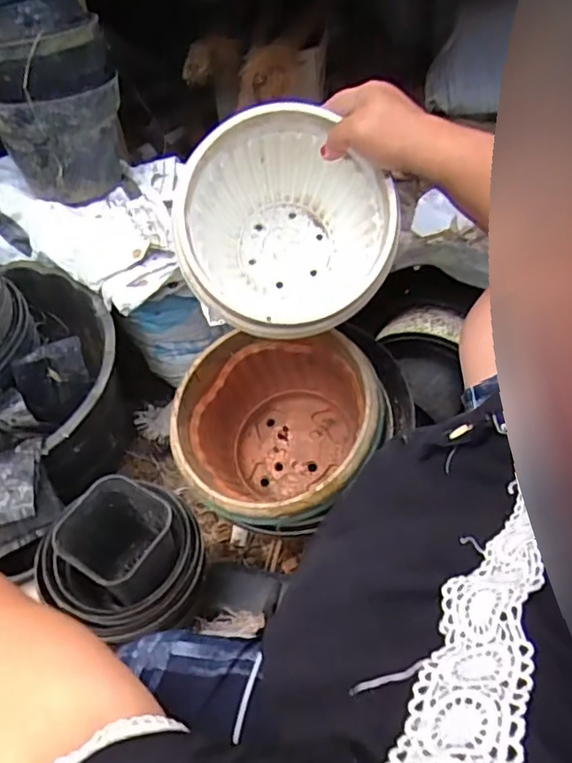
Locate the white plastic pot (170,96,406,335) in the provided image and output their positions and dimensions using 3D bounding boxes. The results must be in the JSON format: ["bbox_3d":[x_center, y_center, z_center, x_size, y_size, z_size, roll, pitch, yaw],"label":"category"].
[{"bbox_3d":[-0.001,-0.143,0.619,0.196,0.170,0.205,0,87,-2],"label":"white plastic pot"}]

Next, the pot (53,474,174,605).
[{"bbox_3d":[-0.177,0.188,0.676,0.101,0.129,0.104,23,58,20],"label":"pot"}]

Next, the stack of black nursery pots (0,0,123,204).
[{"bbox_3d":[-0.315,-0.403,0.733,0.178,0.380,0.185,-23,55,-13],"label":"stack of black nursery pots"}]

